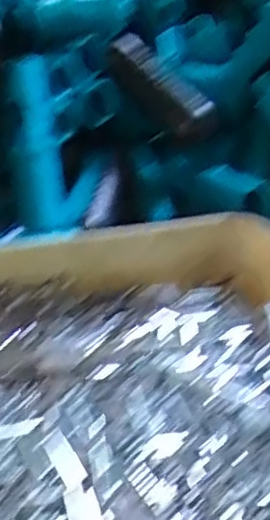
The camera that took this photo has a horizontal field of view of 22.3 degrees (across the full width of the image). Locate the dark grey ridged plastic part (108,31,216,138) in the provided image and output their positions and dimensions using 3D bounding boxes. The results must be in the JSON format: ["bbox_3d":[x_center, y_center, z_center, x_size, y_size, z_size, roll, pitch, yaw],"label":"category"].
[{"bbox_3d":[0.022,-0.133,0.533,0.025,0.037,0.101,-28,67,-38],"label":"dark grey ridged plastic part"}]

